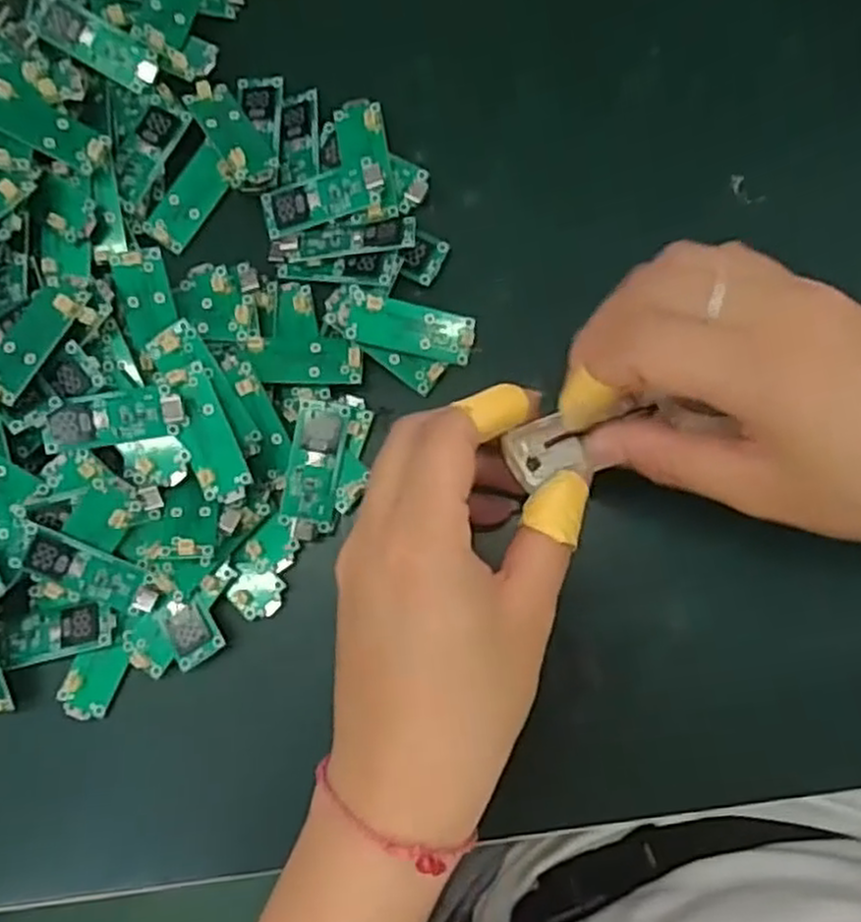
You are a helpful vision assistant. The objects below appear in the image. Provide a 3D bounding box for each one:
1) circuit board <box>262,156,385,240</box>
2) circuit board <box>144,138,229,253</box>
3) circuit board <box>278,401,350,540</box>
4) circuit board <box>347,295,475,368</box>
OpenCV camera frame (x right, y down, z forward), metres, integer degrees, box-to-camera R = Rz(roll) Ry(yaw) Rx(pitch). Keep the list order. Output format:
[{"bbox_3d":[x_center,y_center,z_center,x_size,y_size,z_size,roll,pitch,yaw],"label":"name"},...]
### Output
[{"bbox_3d":[-0.042,-0.103,0.296,0.048,0.008,0.019,-15,80,2],"label":"circuit board"},{"bbox_3d":[-0.097,-0.105,0.307,0.018,0.007,0.042,33,82,-2],"label":"circuit board"},{"bbox_3d":[-0.043,0.003,0.281,0.019,0.004,0.049,8,81,6],"label":"circuit board"},{"bbox_3d":[-0.007,-0.050,0.288,0.047,0.005,0.019,11,84,-10],"label":"circuit board"}]

